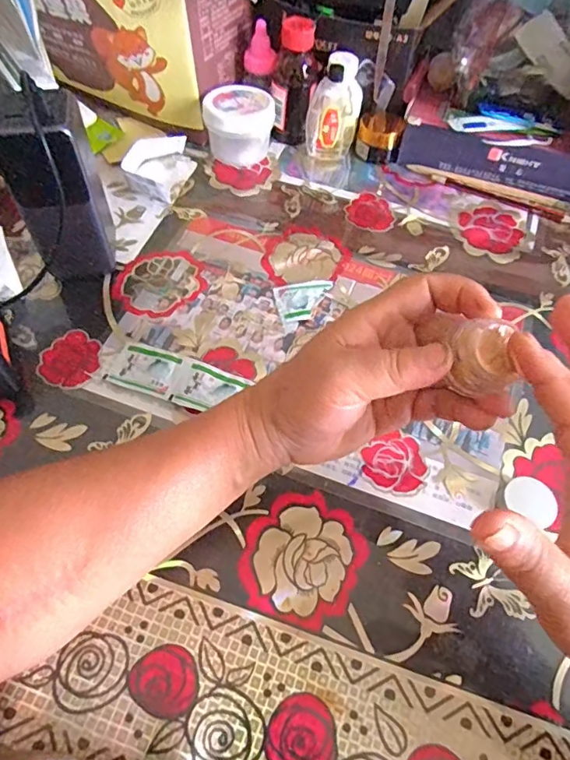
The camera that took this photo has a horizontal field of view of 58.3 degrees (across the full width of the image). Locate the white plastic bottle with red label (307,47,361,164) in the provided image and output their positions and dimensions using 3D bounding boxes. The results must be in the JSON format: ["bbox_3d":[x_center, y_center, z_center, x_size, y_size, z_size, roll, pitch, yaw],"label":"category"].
[{"bbox_3d":[0.048,-0.264,0.501,0.047,0.088,0.040,9,58,3],"label":"white plastic bottle with red label"}]

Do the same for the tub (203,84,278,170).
[{"bbox_3d":[-0.044,-0.252,0.507,0.066,0.054,0.060,1,58,-2],"label":"tub"}]

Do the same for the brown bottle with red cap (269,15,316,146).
[{"bbox_3d":[0.008,-0.286,0.500,0.042,0.106,0.039,3,58,0],"label":"brown bottle with red cap"}]

